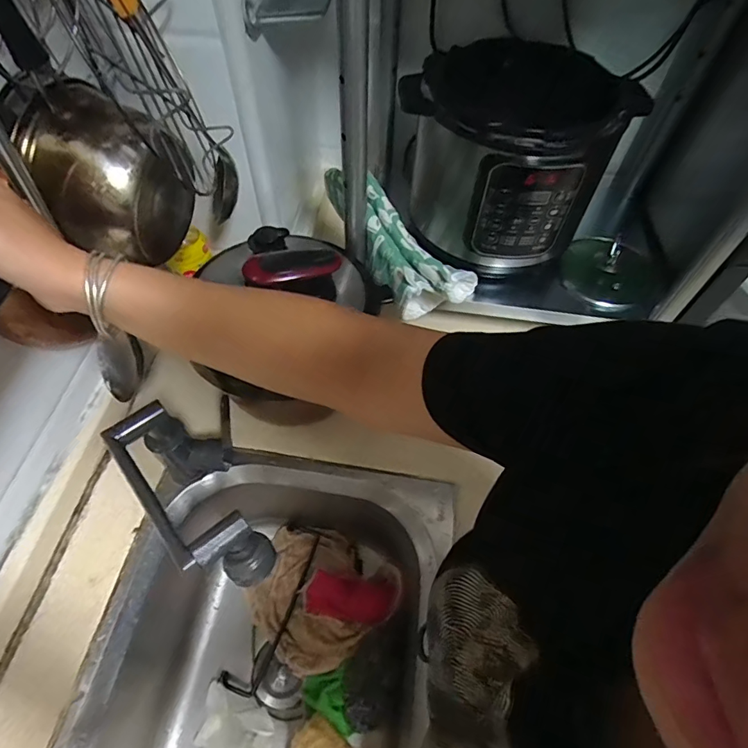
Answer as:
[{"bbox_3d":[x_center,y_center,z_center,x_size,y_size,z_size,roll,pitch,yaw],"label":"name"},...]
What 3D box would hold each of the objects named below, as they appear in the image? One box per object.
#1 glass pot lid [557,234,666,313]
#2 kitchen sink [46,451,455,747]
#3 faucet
[{"bbox_3d":[0.387,-0.171,0.743,0.155,0.040,0.161,1,57,-1],"label":"glass pot lid"},{"bbox_3d":[-0.133,0.383,0.609,0.376,0.219,0.490,9,57,4],"label":"kitchen sink"},{"bbox_3d":[-0.178,0.141,0.529,0.107,0.181,0.221,-37,65,-23],"label":"faucet"}]

